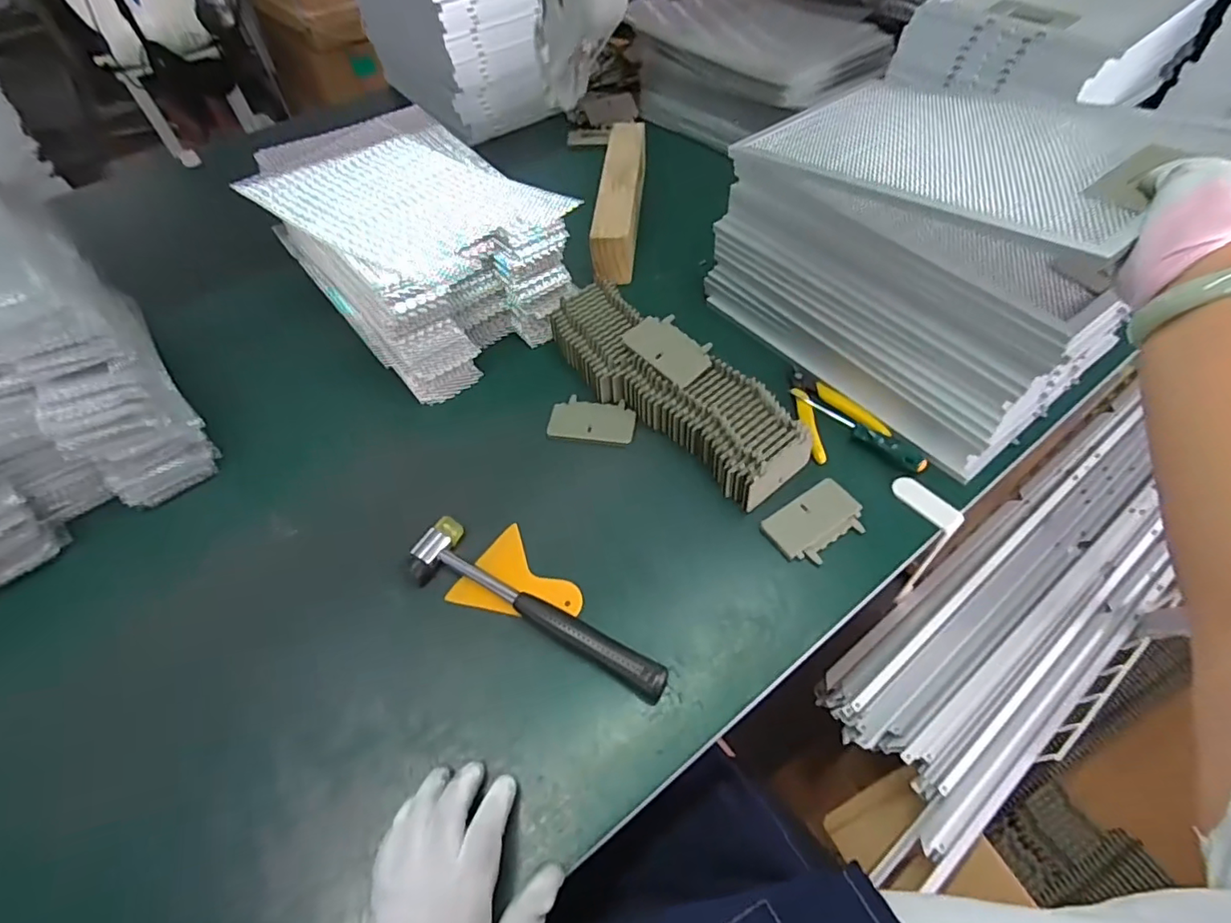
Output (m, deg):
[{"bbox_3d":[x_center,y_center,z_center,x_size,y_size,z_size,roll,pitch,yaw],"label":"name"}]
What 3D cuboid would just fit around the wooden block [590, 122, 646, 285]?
[{"bbox_3d":[0.007,-0.348,0.763,0.053,0.062,0.291,2,54,5],"label":"wooden block"}]

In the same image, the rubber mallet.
[{"bbox_3d":[-0.069,0.123,0.472,0.240,0.023,0.054,27,60,21],"label":"rubber mallet"}]

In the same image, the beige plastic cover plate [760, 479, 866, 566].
[{"bbox_3d":[0.177,0.053,0.512,0.087,0.004,0.056,-30,58,-17],"label":"beige plastic cover plate"}]

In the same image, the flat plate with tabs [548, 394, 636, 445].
[{"bbox_3d":[-0.023,-0.043,0.596,0.086,0.008,0.052,7,55,8],"label":"flat plate with tabs"}]

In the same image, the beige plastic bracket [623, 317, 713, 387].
[{"bbox_3d":[0.052,-0.112,0.573,0.054,0.006,0.086,-41,68,-17],"label":"beige plastic bracket"}]

